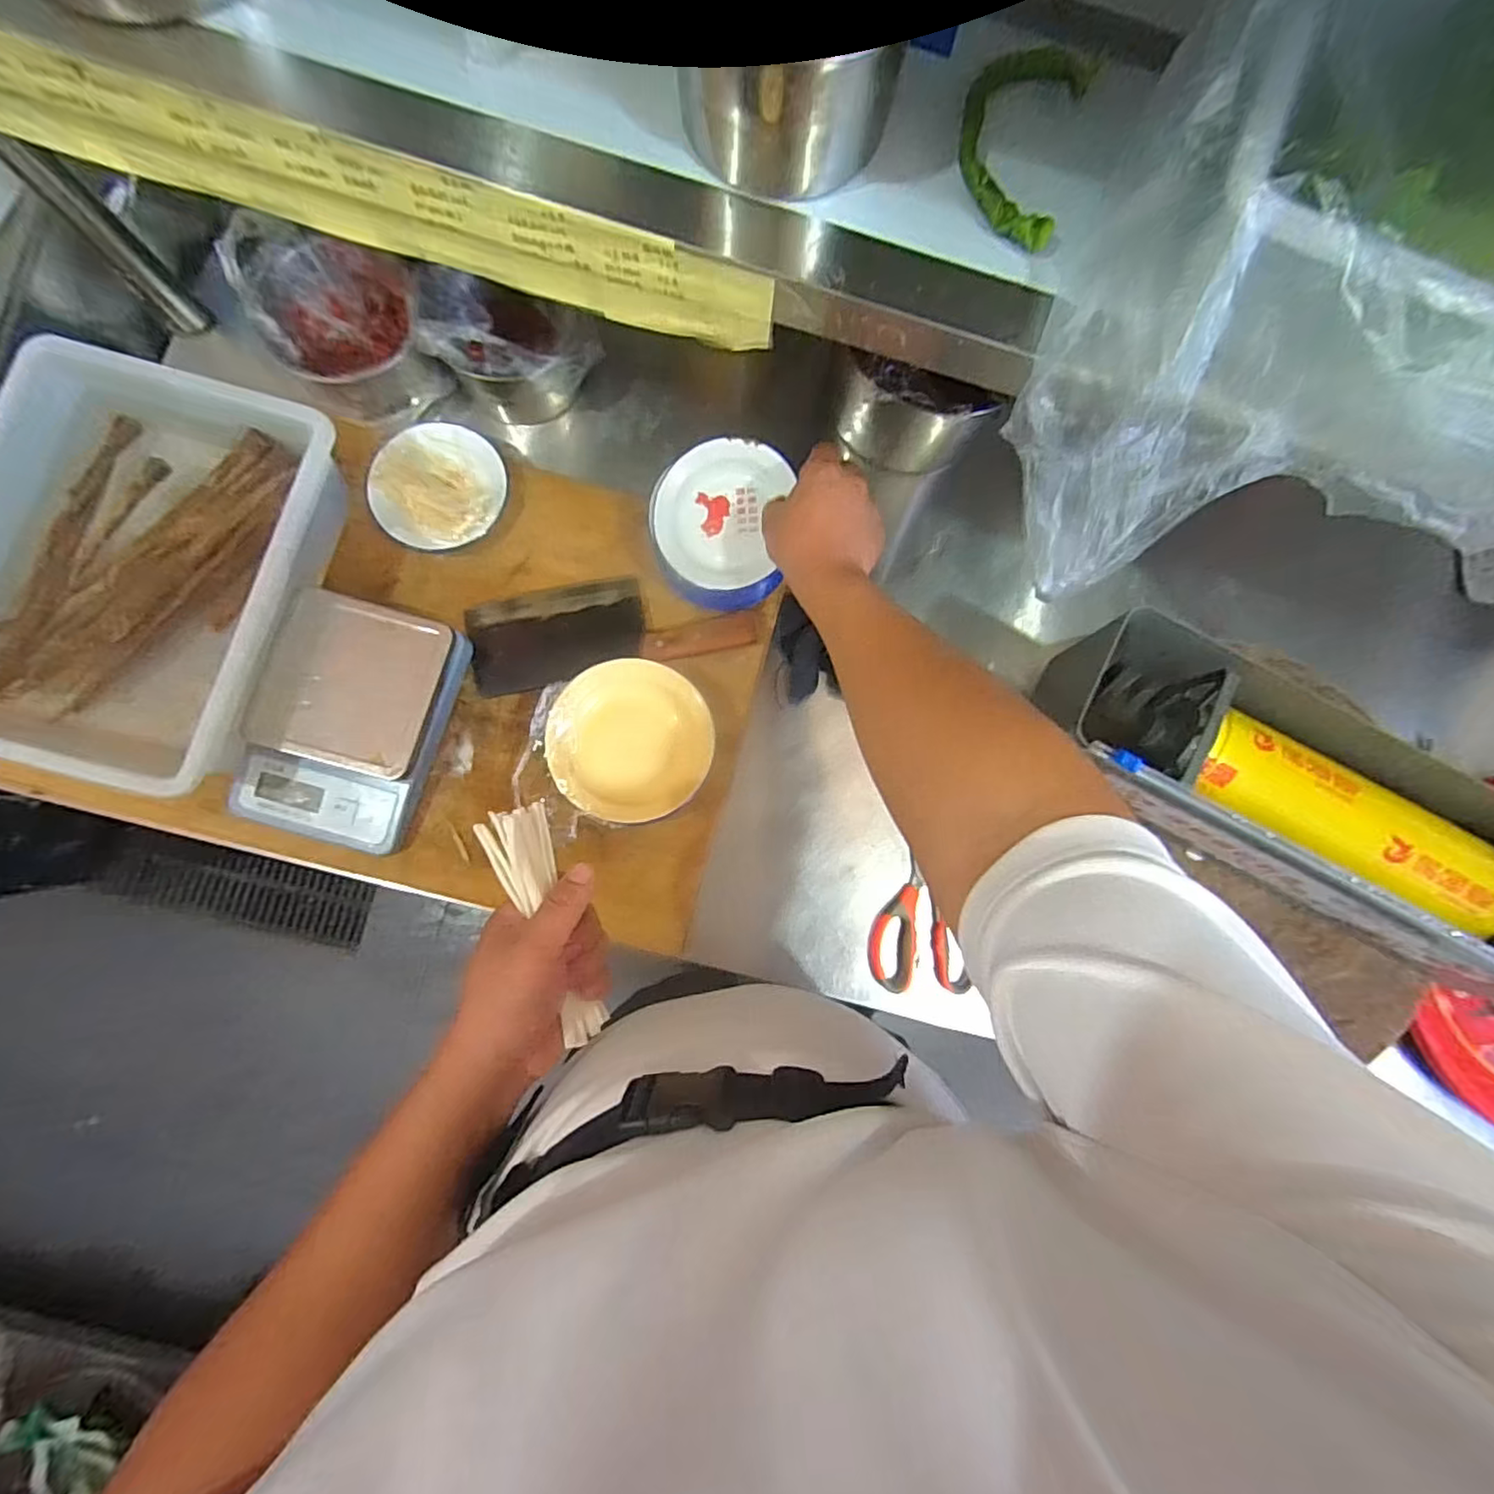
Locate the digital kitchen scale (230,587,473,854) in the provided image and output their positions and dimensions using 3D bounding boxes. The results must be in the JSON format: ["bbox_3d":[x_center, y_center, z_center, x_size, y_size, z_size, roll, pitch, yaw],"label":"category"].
[{"bbox_3d":[-0.376,-0.023,0.603,0.156,0.048,0.224,16,82,-1],"label":"digital kitchen scale"}]

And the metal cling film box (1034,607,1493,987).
[{"bbox_3d":[0.491,0.064,0.515,0.508,0.096,0.133,27,82,0],"label":"metal cling film box"}]

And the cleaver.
[{"bbox_3d":[-0.138,-0.123,0.646,0.280,0.026,0.092,-11,83,-5],"label":"cleaver"}]

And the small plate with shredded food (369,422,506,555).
[{"bbox_3d":[-0.311,-0.262,0.649,0.130,0.030,0.132,0,83,-3],"label":"small plate with shredded food"}]

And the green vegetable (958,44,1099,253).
[{"bbox_3d":[0.171,-0.384,0.404,0.072,0.021,0.123,15,82,-1],"label":"green vegetable"}]

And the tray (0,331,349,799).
[{"bbox_3d":[-0.560,-0.157,0.580,0.280,0.087,0.357,13,82,-2],"label":"tray"}]

